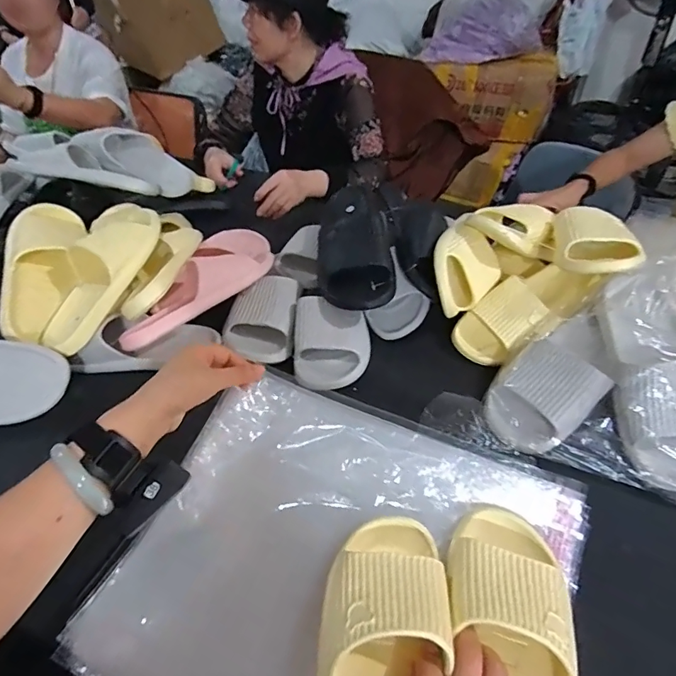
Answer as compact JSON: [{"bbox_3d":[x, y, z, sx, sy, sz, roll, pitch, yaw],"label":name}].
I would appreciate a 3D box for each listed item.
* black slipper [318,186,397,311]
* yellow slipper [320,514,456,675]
[{"bbox_3d":[0.024,-0.145,0.693,0.112,0.084,0.218,-1,43,1],"label":"black slipper"},{"bbox_3d":[0.031,0.252,0.342,0.096,0.062,0.244,7,49,10],"label":"yellow slipper"}]

